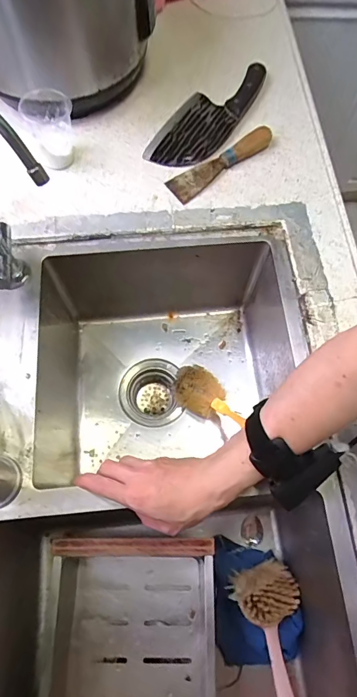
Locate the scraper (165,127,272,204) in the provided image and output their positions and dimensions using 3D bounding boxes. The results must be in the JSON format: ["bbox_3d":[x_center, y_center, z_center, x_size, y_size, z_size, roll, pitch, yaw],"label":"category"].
[{"bbox_3d":[0.066,-0.276,0.596,0.181,0.019,0.045,-36,73,-14],"label":"scraper"}]

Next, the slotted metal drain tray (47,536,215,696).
[{"bbox_3d":[-0.062,0.407,0.481,0.193,0.088,0.327,1,68,-1],"label":"slotted metal drain tray"}]

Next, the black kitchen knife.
[{"bbox_3d":[0.049,-0.385,0.640,0.102,0.025,0.275,26,70,9],"label":"black kitchen knife"}]

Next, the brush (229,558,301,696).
[{"bbox_3d":[0.142,0.408,0.494,0.078,0.054,0.263,-15,69,-7],"label":"brush"}]

